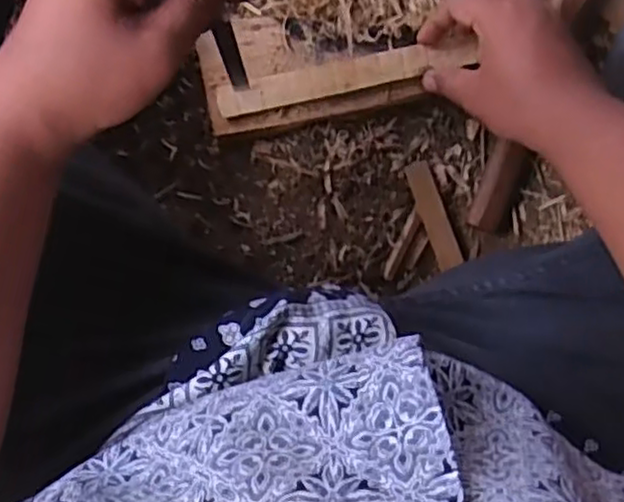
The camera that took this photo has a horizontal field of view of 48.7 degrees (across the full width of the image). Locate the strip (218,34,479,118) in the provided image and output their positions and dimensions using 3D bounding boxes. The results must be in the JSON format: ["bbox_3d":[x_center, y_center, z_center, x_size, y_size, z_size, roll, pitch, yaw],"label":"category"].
[{"bbox_3d":[0.023,-0.128,0.508,0.184,0.010,0.024,-13,94,-2],"label":"strip"}]

